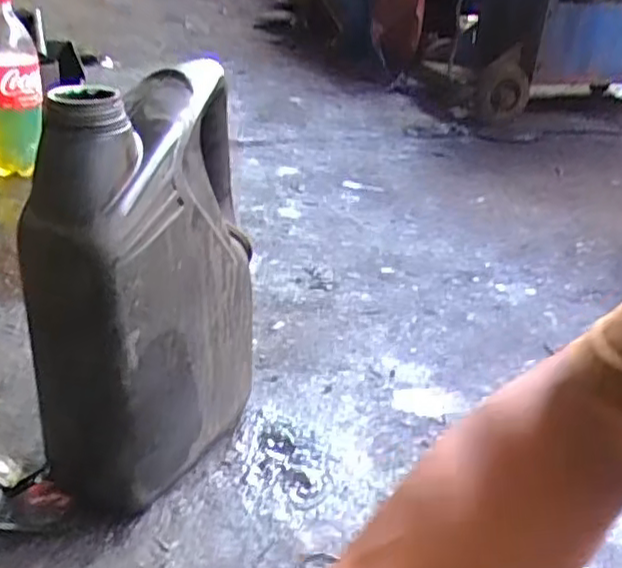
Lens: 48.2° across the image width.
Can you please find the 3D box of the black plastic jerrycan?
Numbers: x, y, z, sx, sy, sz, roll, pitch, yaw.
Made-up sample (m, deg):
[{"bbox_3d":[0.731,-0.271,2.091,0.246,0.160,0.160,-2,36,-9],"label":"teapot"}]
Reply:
[{"bbox_3d":[-0.133,0.007,0.596,0.110,0.344,0.200,17,30,24],"label":"black plastic jerrycan"}]

